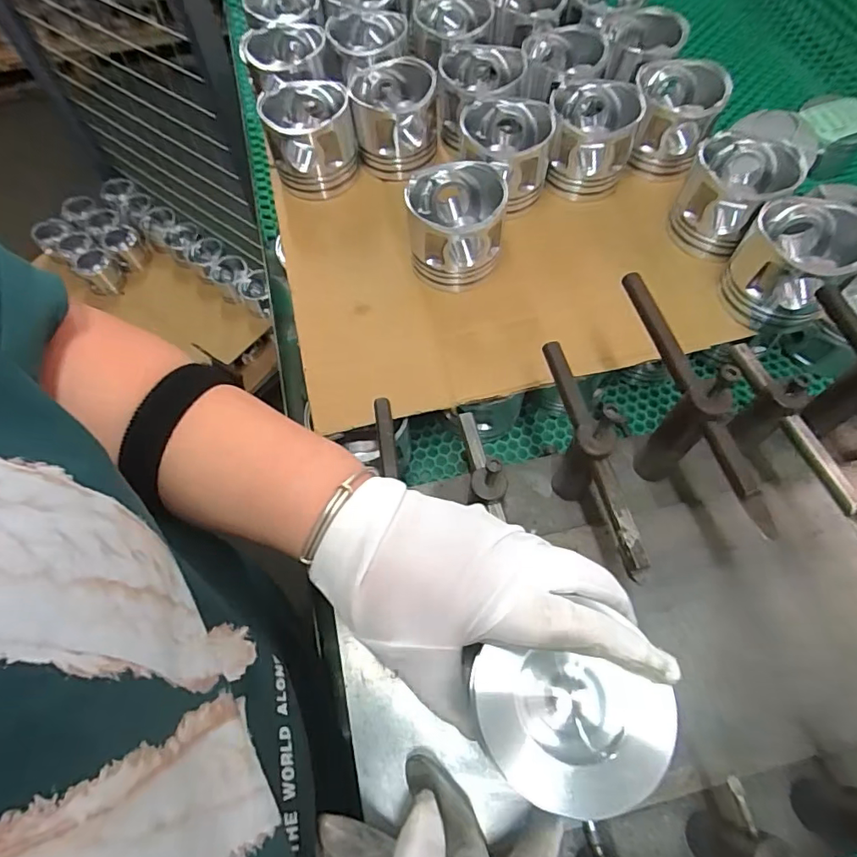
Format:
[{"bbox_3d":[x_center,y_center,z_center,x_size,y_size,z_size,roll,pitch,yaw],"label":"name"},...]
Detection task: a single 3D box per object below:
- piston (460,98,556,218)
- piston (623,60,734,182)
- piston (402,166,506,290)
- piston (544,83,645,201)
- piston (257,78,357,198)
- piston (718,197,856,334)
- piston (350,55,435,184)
[{"bbox_3d":[0.072,-0.257,0.498,0.085,0.073,0.088,-1,64,1],"label":"piston"},{"bbox_3d":[0.233,-0.296,0.500,0.080,0.075,0.082,12,65,8],"label":"piston"},{"bbox_3d":[0.023,-0.174,0.456,0.079,0.072,0.080,-1,64,1],"label":"piston"},{"bbox_3d":[0.154,-0.279,0.500,0.080,0.073,0.081,2,64,2],"label":"piston"},{"bbox_3d":[-0.117,-0.288,0.517,0.084,0.075,0.086,-15,64,-6],"label":"piston"},{"bbox_3d":[0.292,-0.133,0.416,0.079,0.074,0.075,-1,64,1],"label":"piston"},{"bbox_3d":[-0.034,-0.308,0.519,0.082,0.073,0.087,-6,64,-1],"label":"piston"}]

